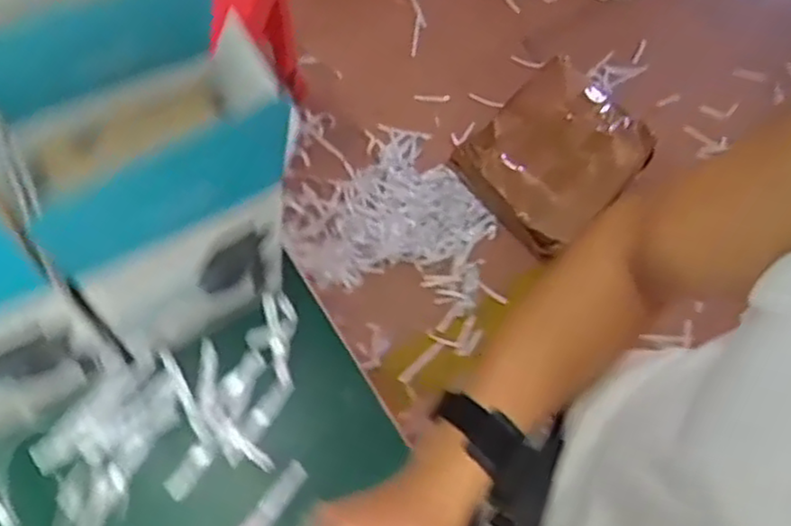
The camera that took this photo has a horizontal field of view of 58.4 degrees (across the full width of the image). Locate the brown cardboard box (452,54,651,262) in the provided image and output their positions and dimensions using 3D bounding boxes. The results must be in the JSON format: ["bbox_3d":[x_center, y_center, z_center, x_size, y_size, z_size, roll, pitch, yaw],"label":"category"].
[{"bbox_3d":[0.359,-0.257,1.631,0.351,0.139,0.405,43,70,15],"label":"brown cardboard box"}]

